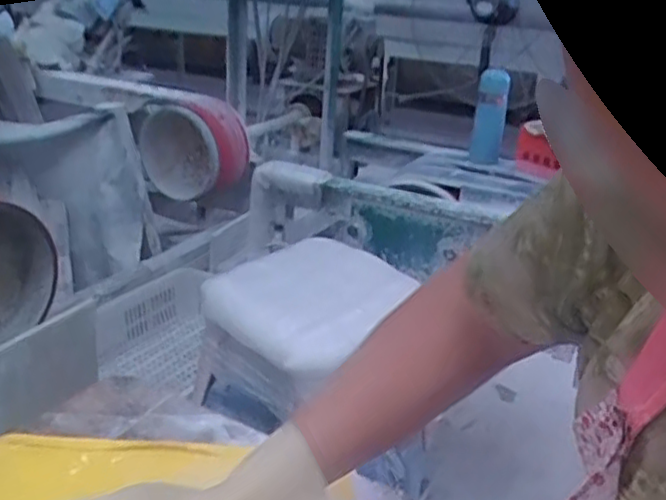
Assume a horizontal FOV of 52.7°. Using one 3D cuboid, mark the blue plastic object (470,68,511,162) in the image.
[{"bbox_3d":[0.362,-0.305,1.547,0.065,0.219,0.082,9,24,13],"label":"blue plastic object"}]

